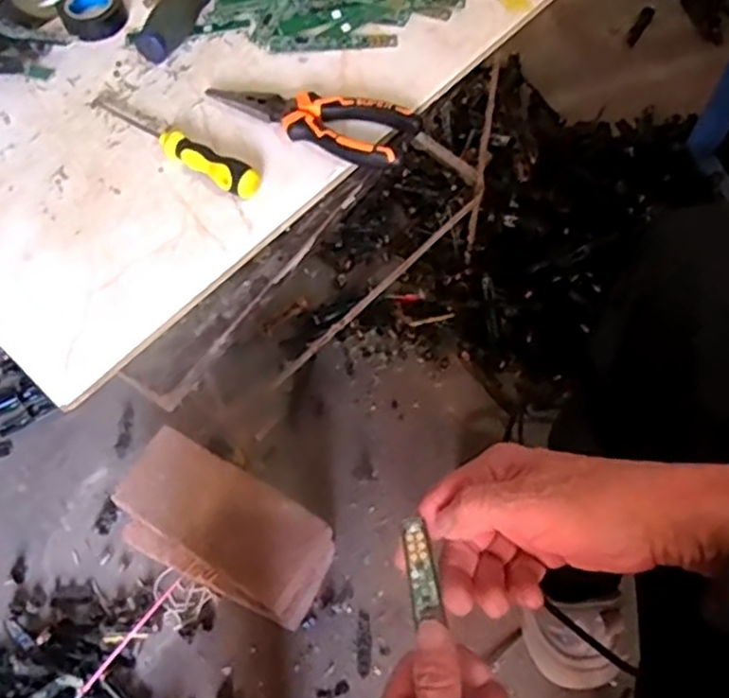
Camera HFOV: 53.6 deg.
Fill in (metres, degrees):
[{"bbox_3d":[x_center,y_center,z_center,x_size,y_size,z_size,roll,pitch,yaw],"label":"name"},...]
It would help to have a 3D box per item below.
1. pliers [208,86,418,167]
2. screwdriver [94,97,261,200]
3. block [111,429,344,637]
[{"bbox_3d":[-0.040,-0.168,0.520,0.152,0.018,0.050,17,63,12],"label":"pliers"},{"bbox_3d":[-0.133,-0.149,0.506,0.150,0.022,0.024,36,69,21],"label":"screwdriver"},{"bbox_3d":[-0.152,0.199,0.792,0.230,0.092,0.119,25,65,15],"label":"block"}]

